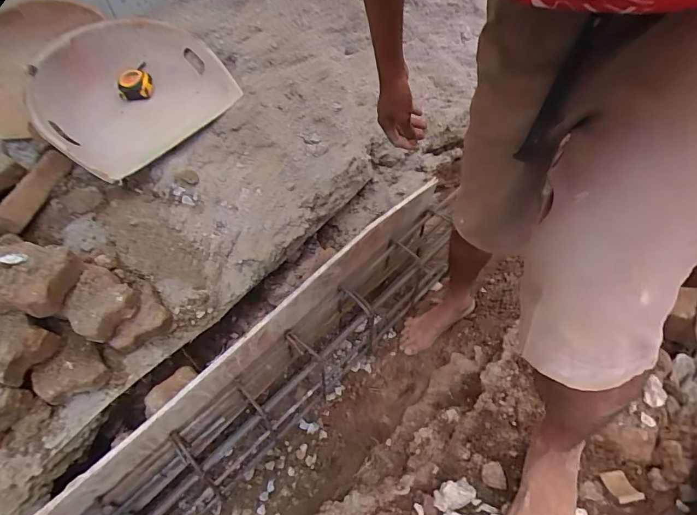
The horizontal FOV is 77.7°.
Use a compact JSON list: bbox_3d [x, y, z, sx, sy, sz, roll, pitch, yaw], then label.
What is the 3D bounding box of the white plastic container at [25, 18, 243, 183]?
[{"bbox_3d":[-0.545,-0.416,1.070,0.424,0.100,0.433,39,67,23],"label":"white plastic container"}]

